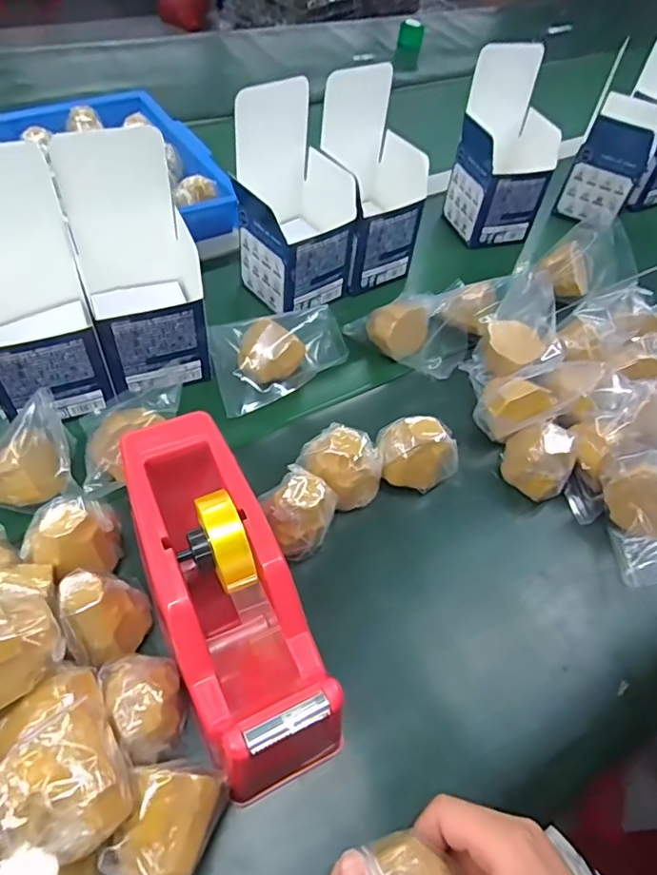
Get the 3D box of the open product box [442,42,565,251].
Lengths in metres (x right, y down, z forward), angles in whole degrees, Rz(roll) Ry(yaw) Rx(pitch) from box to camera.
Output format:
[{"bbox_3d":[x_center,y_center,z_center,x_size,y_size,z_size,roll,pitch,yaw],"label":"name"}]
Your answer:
[{"bbox_3d":[0.201,-0.323,0.642,0.102,0.191,0.087,-10,54,-14],"label":"open product box"}]

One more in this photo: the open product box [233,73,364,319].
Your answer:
[{"bbox_3d":[-0.032,-0.217,0.530,0.094,0.194,0.092,-29,60,-25],"label":"open product box"}]

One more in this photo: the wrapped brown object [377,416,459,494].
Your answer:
[{"bbox_3d":[0.069,0.014,0.440,0.055,0.056,0.050,-17,56,-19],"label":"wrapped brown object"}]

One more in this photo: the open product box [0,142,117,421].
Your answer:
[{"bbox_3d":[-0.223,-0.102,0.404,0.102,0.173,0.087,-18,56,-19],"label":"open product box"}]

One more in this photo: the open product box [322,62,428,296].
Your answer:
[{"bbox_3d":[0.045,-0.257,0.562,0.095,0.174,0.091,-27,59,-24],"label":"open product box"}]

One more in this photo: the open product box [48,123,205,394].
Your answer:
[{"bbox_3d":[-0.152,-0.133,0.439,0.082,0.175,0.091,-15,55,-17],"label":"open product box"}]

